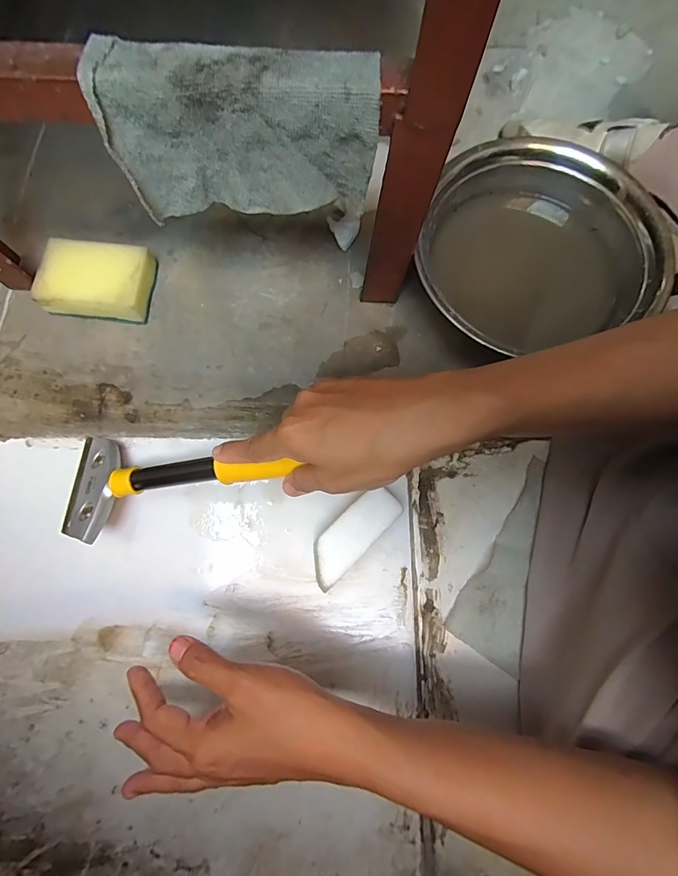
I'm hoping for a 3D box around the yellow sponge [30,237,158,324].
[{"bbox_3d":[-0.243,-0.160,0.433,0.105,0.038,0.072,6,76,0],"label":"yellow sponge"}]

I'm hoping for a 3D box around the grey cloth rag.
[{"bbox_3d":[-0.061,-0.198,0.278,0.166,0.086,0.056,1,76,-1],"label":"grey cloth rag"}]

